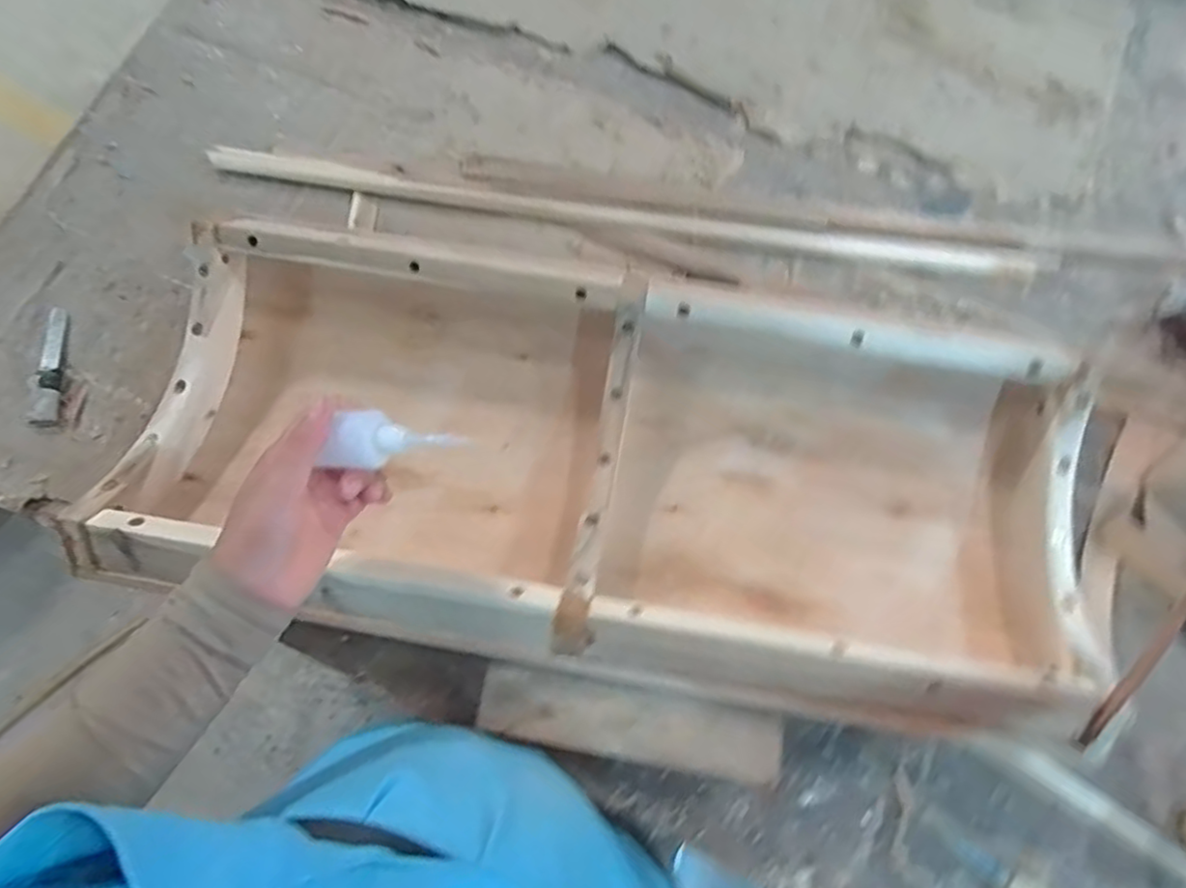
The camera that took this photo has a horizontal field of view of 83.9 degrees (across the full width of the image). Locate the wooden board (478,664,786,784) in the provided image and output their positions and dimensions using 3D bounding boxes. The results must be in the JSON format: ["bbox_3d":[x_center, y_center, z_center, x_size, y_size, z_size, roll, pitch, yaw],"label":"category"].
[{"bbox_3d":[0.026,0.189,0.446,0.201,0.018,0.053,8,75,4],"label":"wooden board"}]

